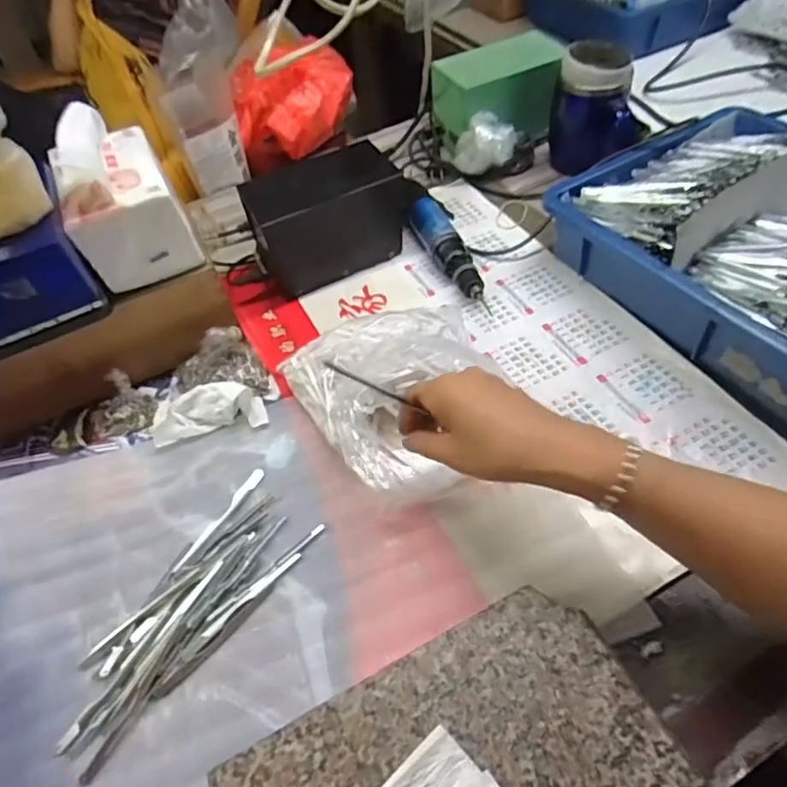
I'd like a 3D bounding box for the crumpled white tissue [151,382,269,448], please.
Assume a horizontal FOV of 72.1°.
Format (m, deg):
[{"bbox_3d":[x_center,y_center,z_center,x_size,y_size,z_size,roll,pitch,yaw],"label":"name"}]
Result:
[{"bbox_3d":[-0.169,0.017,0.496,0.095,0.034,0.045,-17,52,-6],"label":"crumpled white tissue"}]

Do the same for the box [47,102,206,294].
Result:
[{"bbox_3d":[-0.246,-0.180,0.482,0.089,0.114,0.120,-27,54,-13],"label":"box"}]

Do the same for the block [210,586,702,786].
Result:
[{"bbox_3d":[0.029,0.222,0.312,0.240,0.041,0.129,-25,53,-12],"label":"block"}]

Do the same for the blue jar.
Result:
[{"bbox_3d":[0.251,-0.346,0.658,0.097,0.126,0.101,-4,52,5],"label":"blue jar"}]

